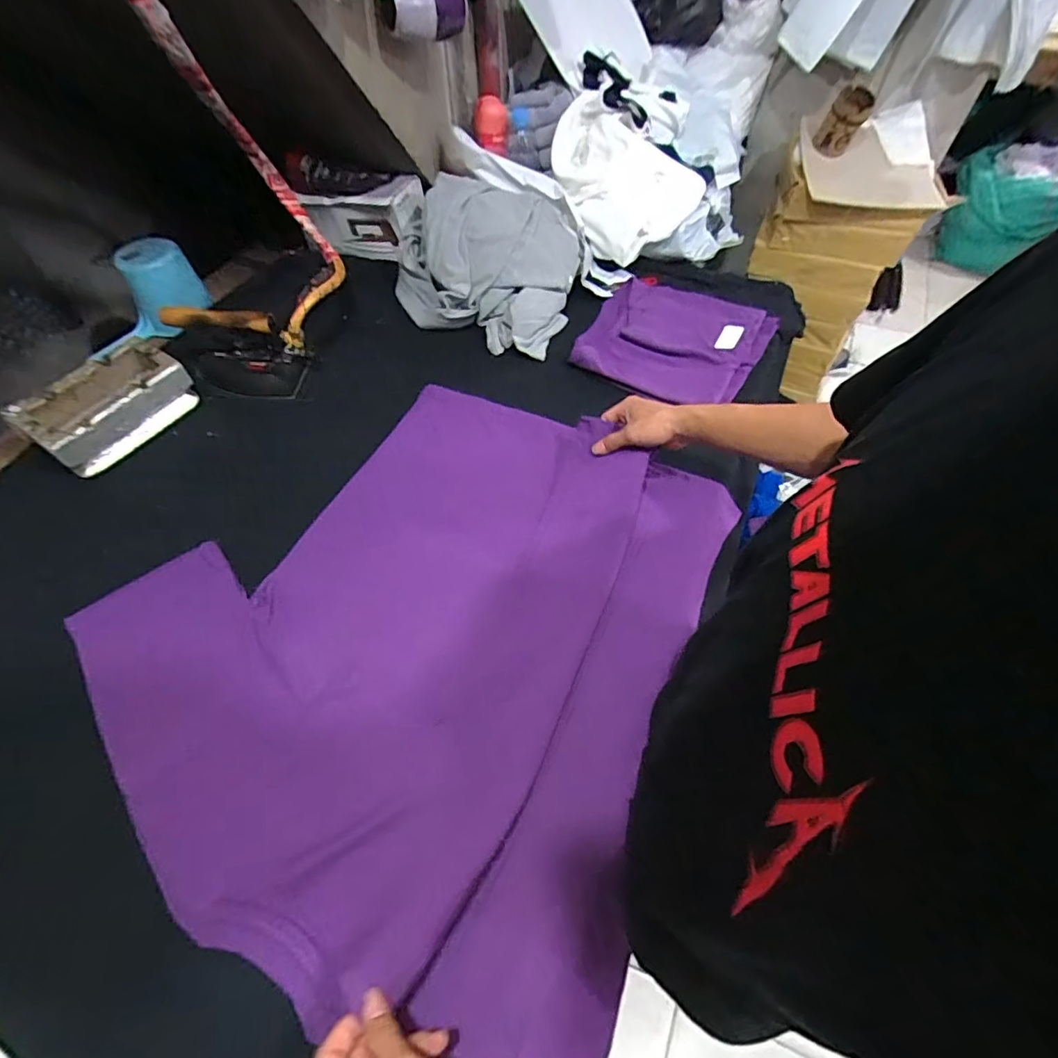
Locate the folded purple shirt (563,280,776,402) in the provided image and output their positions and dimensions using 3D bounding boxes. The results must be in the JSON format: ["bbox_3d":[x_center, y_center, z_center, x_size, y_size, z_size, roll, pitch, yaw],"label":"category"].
[{"bbox_3d":[0.246,-0.322,0.927,0.289,0.044,0.263,25,61,16],"label":"folded purple shirt"}]

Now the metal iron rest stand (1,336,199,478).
[{"bbox_3d":[-0.651,-0.193,0.838,0.126,0.079,0.224,34,64,20],"label":"metal iron rest stand"}]

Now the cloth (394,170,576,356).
[{"bbox_3d":[-0.079,-0.481,0.957,0.332,0.143,0.303,2,57,2],"label":"cloth"}]

